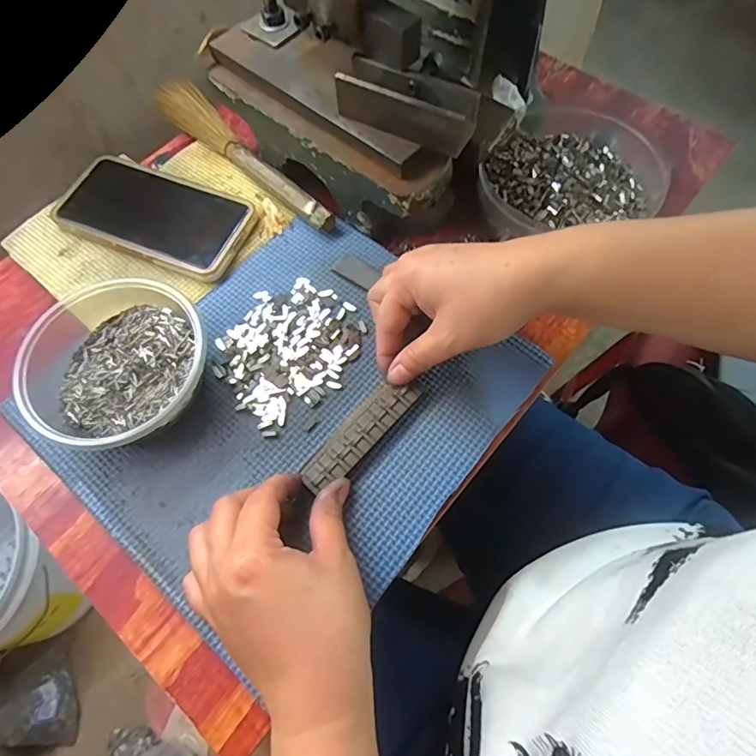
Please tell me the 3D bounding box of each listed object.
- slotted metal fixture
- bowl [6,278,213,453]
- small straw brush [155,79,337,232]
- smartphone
[{"bbox_3d":[-0.011,0.034,0.324,0.028,0.011,0.095,42,73,18],"label":"slotted metal fixture"},{"bbox_3d":[-0.171,-0.007,0.323,0.110,0.045,0.109,0,65,1],"label":"bowl"},{"bbox_3d":[-0.118,-0.193,0.424,0.036,0.020,0.224,-40,70,-16],"label":"small straw brush"},{"bbox_3d":[-0.177,-0.131,0.400,0.153,0.013,0.077,20,67,10],"label":"smartphone"}]

